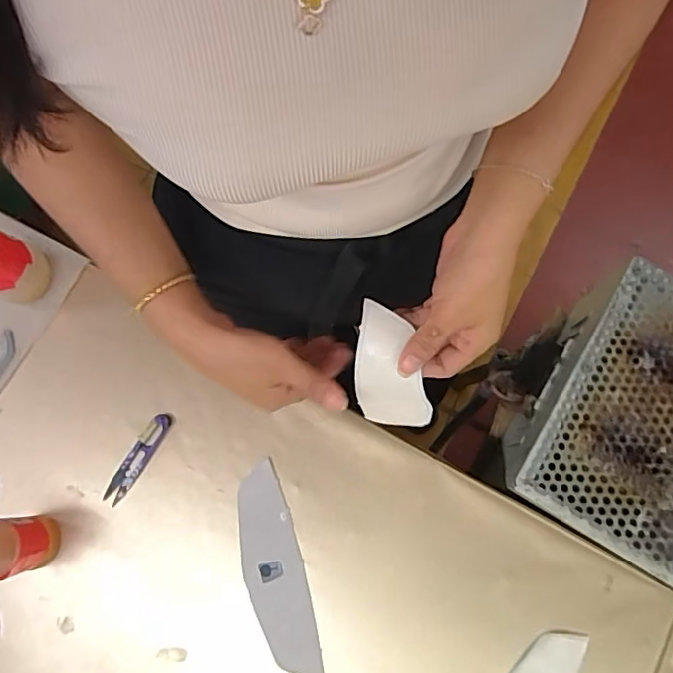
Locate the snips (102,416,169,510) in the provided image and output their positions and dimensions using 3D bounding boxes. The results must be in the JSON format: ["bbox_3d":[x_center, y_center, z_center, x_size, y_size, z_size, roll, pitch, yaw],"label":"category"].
[{"bbox_3d":[-0.207,0.125,0.578,0.022,0.012,0.099,29,76,9],"label":"snips"}]

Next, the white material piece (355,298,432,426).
[{"bbox_3d":[0.040,0.033,0.439,0.048,0.115,0.047,-17,33,-4],"label":"white material piece"}]

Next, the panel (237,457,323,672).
[{"bbox_3d":[-0.061,0.228,0.549,0.055,0.005,0.196,-15,74,-4],"label":"panel"}]

